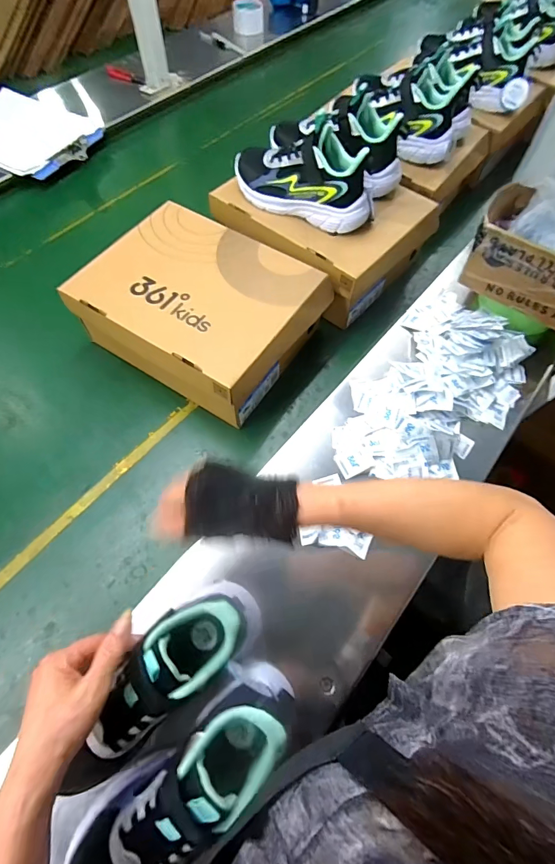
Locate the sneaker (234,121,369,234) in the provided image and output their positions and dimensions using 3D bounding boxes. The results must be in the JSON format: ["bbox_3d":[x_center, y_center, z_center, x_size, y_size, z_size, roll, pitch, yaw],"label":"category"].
[{"bbox_3d":[0.035,-0.388,0.608,0.233,0.096,0.069,23,66,12],"label":"sneaker"}]

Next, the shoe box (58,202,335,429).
[{"bbox_3d":[-0.111,-0.180,0.612,0.296,0.126,0.239,31,68,15],"label":"shoe box"}]

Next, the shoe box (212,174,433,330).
[{"bbox_3d":[0.081,-0.350,0.702,0.279,0.130,0.270,40,71,18],"label":"shoe box"}]

